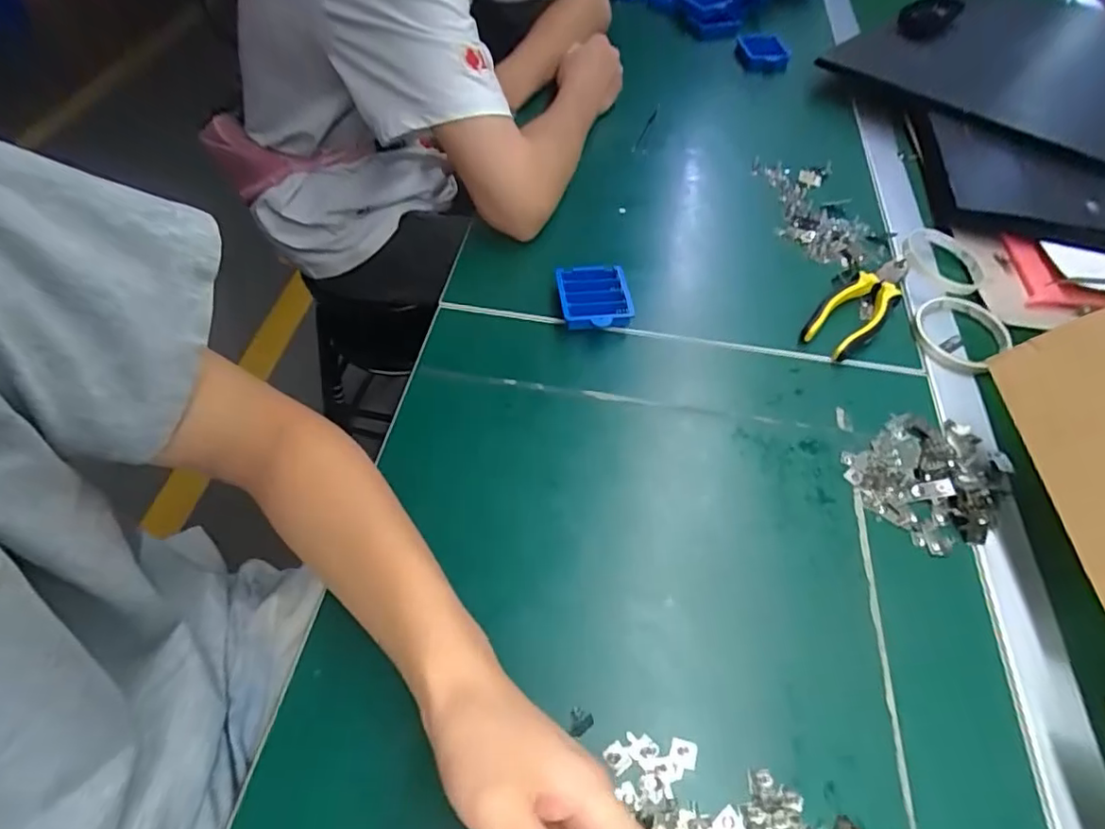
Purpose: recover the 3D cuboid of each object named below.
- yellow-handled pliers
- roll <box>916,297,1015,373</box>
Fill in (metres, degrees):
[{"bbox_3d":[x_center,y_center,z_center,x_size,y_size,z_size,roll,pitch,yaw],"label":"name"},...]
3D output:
[{"bbox_3d":[0.294,-0.106,0.546,0.052,0.022,0.147,36,61,23],"label":"yellow-handled pliers"},{"bbox_3d":[0.379,-0.077,0.531,0.079,0.010,0.078,0,54,0],"label":"roll"}]

